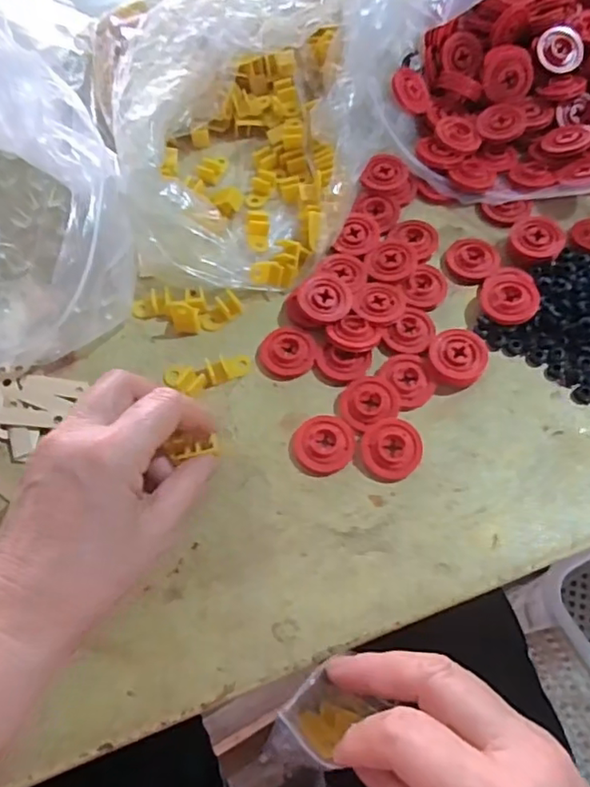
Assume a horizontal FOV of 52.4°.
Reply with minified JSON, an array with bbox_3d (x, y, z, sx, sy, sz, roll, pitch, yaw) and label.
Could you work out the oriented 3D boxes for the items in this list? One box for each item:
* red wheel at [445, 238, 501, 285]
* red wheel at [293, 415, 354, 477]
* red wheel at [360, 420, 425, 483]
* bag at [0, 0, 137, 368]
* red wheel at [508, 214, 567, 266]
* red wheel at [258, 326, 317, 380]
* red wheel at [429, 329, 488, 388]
[{"bbox_3d":[0.114,-0.085,0.379,0.034,0.007,0.030,-18,63,-6],"label":"red wheel"},{"bbox_3d":[0.016,0.028,0.328,0.032,0.008,0.034,-1,62,2],"label":"red wheel"},{"bbox_3d":[0.052,0.030,0.324,0.032,0.010,0.033,-1,62,2],"label":"red wheel"},{"bbox_3d":[-0.180,-0.131,0.362,0.121,0.104,0.205,-26,64,-10],"label":"bag"},{"bbox_3d":[0.153,-0.099,0.380,0.034,0.009,0.038,14,64,10],"label":"red wheel"},{"bbox_3d":[-0.005,-0.025,0.357,0.033,0.007,0.033,-1,62,2],"label":"red wheel"},{"bbox_3d":[0.093,-0.021,0.345,0.032,0.012,0.033,-1,62,2],"label":"red wheel"}]

